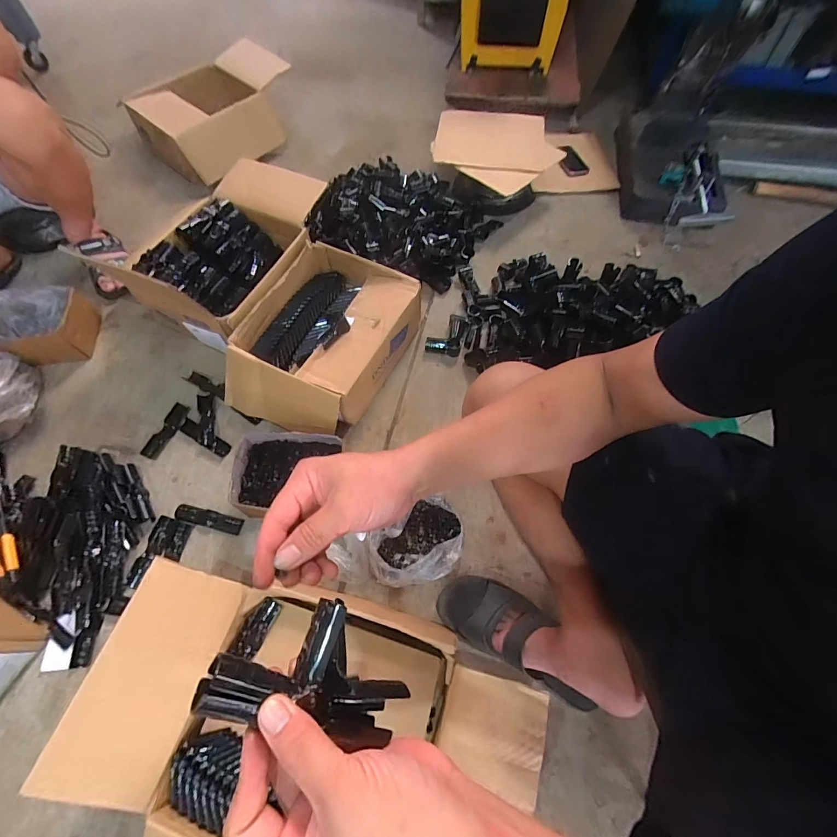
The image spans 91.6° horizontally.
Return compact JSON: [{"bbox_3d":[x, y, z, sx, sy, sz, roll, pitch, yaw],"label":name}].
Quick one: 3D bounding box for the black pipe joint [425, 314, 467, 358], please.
[{"bbox_3d":[0.065,-0.196,0.938,0.076,0.030,0.104,12,65,6],"label":"black pipe joint"}]

